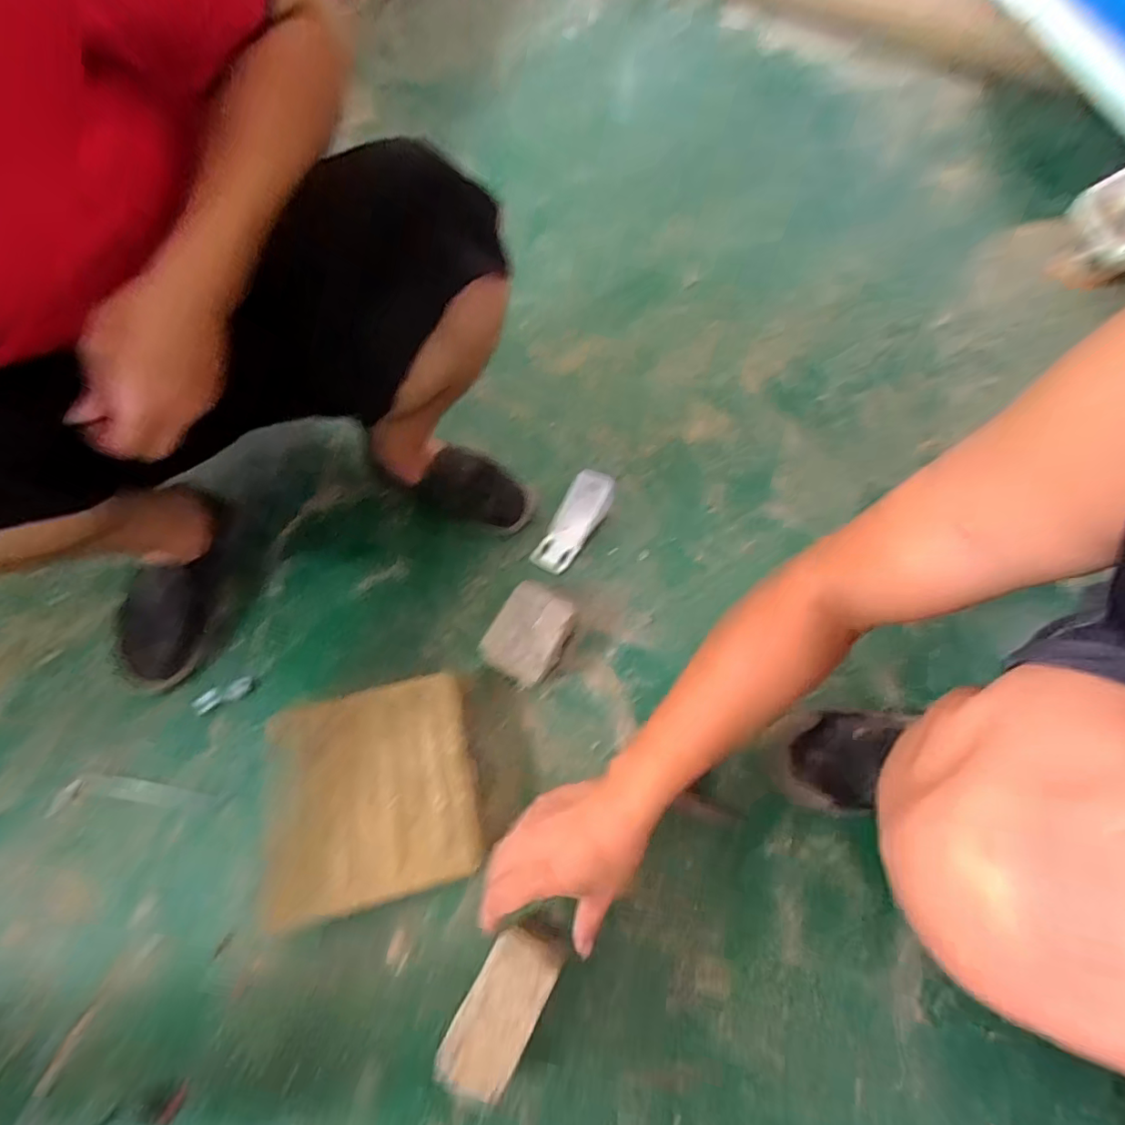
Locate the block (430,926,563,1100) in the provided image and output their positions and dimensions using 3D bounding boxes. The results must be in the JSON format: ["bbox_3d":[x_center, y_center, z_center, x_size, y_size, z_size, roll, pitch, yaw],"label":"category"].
[{"bbox_3d":[-0.046,0.333,0.392,0.050,0.023,0.107,28,63,16],"label":"block"}]

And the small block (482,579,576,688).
[{"bbox_3d":[-0.036,0.087,0.632,0.084,0.049,0.108,25,63,14],"label":"small block"}]

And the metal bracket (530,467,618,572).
[{"bbox_3d":[0.017,-0.056,0.717,0.058,0.015,0.150,30,84,15],"label":"metal bracket"}]

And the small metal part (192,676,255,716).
[{"bbox_3d":[-0.390,0.153,0.611,0.063,0.006,0.022,-26,64,-16],"label":"small metal part"}]

